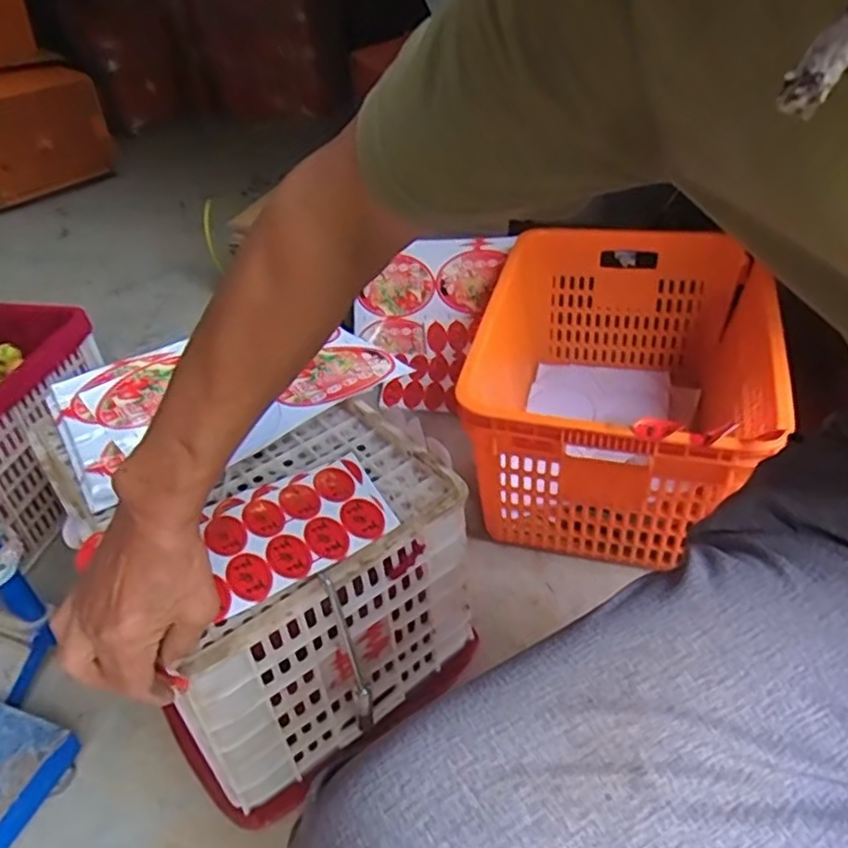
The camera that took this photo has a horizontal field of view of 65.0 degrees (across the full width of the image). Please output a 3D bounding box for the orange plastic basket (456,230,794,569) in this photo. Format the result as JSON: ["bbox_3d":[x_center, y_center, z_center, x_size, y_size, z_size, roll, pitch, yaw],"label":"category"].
[{"bbox_3d":[0.269,-0.053,1.007,0.407,0.338,0.556,8,30,14],"label":"orange plastic basket"}]

